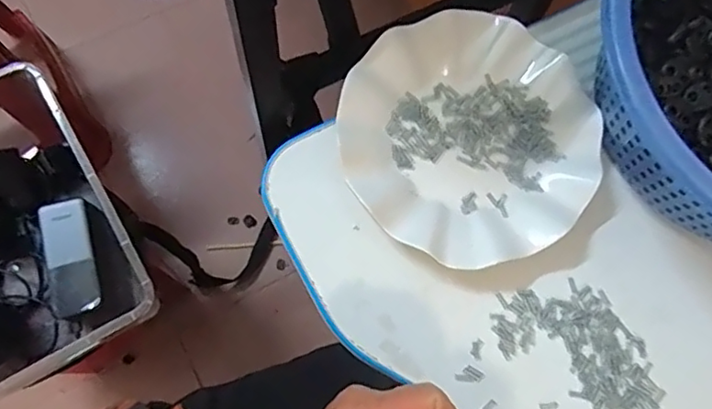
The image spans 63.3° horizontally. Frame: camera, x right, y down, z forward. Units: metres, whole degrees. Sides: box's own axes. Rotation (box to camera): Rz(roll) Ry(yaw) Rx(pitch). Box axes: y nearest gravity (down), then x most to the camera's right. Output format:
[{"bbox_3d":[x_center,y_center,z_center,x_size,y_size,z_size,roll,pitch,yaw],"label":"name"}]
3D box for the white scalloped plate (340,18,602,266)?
[{"bbox_3d":[0.080,-0.050,0.413,0.178,0.023,0.179,0,75,-2],"label":"white scalloped plate"}]

